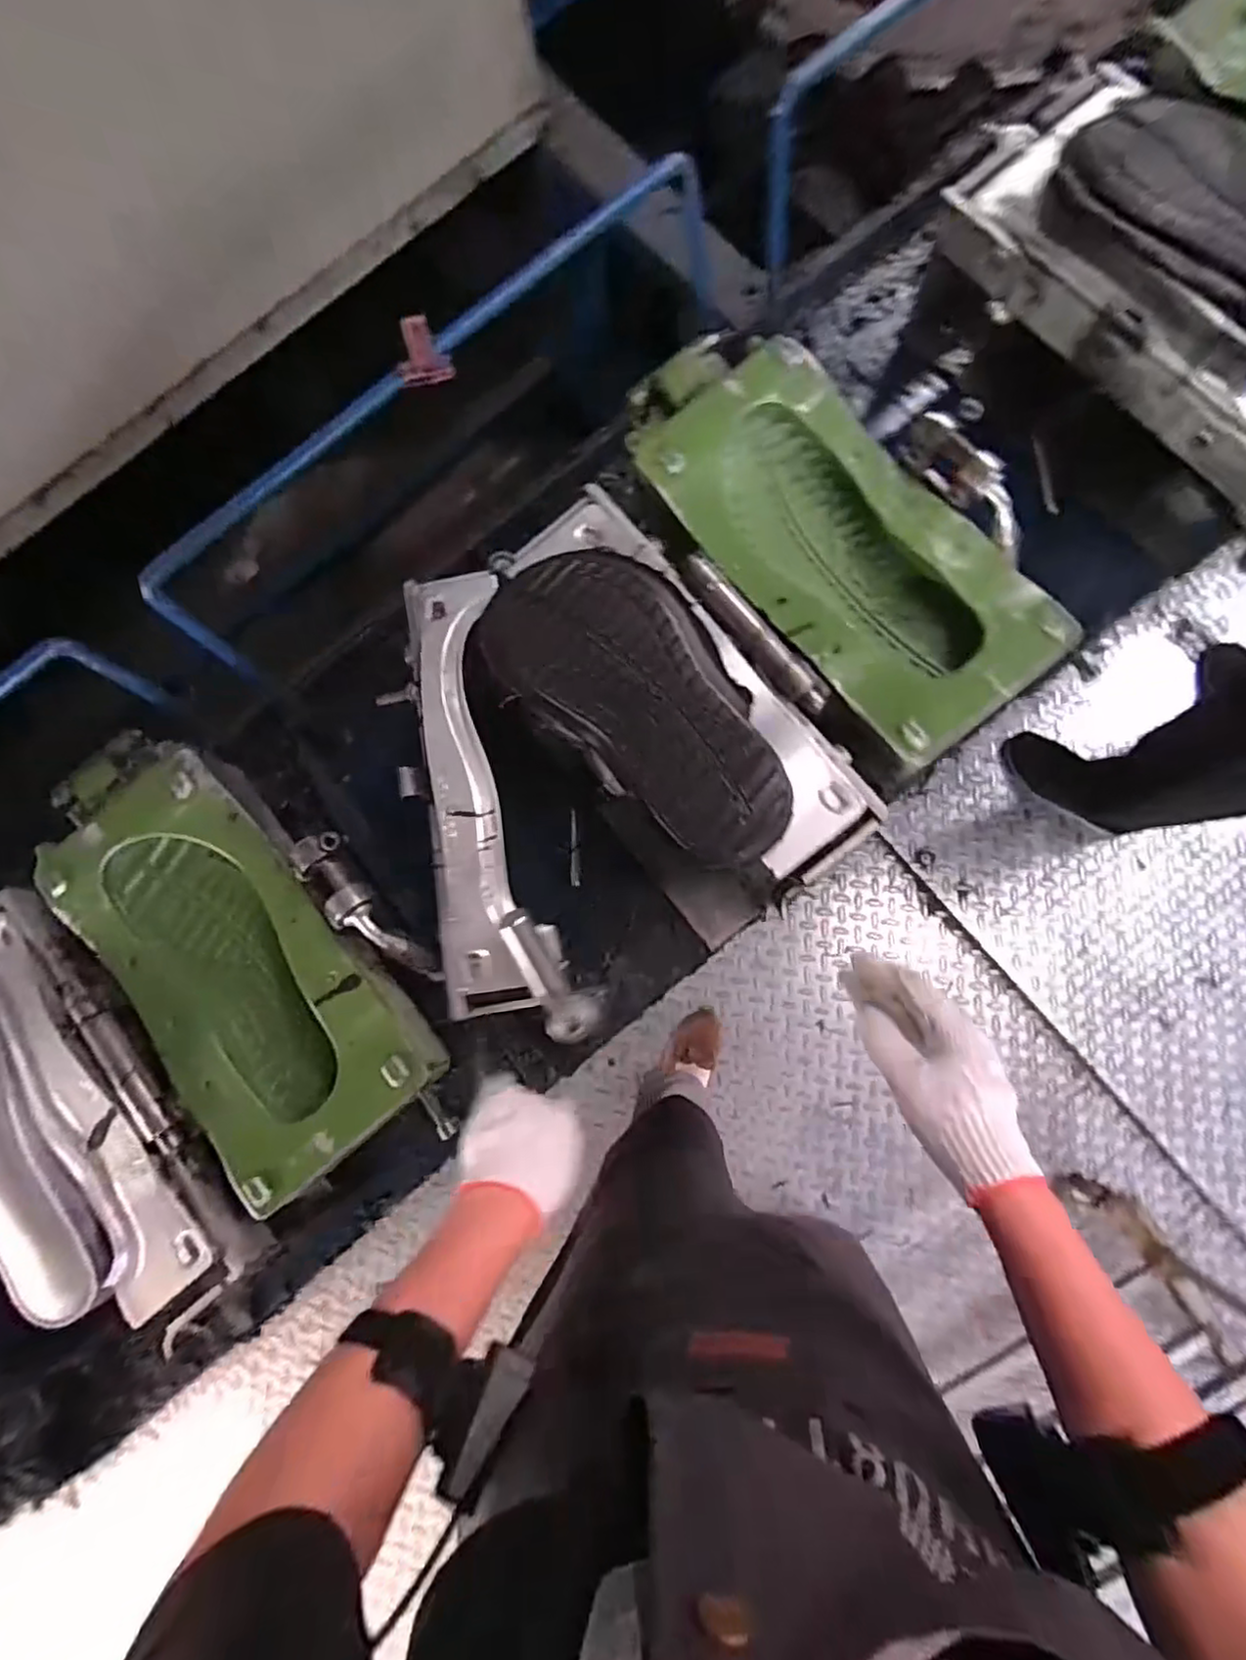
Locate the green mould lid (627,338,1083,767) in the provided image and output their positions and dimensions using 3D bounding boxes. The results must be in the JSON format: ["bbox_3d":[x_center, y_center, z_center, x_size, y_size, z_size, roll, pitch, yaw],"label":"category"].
[{"bbox_3d":[0.165,-0.242,0.553,0.164,0.047,0.389,-37,79,-3],"label":"green mould lid"}]

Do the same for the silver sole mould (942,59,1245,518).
[{"bbox_3d":[0.461,-0.458,0.546,0.184,0.088,0.396,-38,79,-3],"label":"silver sole mould"}]

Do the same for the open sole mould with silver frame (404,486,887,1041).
[{"bbox_3d":[-0.051,-0.065,0.522,0.336,0.064,0.366,-35,79,-2],"label":"open sole mould with silver frame"}]

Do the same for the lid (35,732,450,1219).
[{"bbox_3d":[-0.316,0.089,0.561,0.201,0.067,0.394,-40,80,-3],"label":"lid"}]

